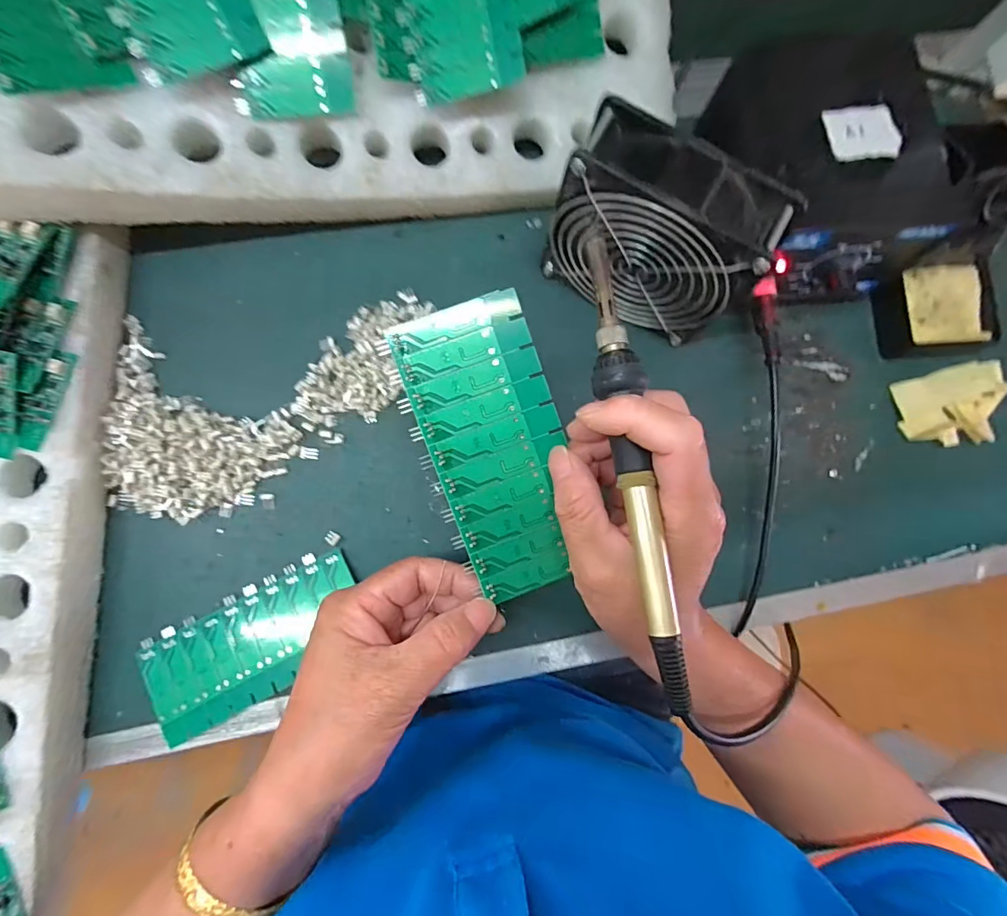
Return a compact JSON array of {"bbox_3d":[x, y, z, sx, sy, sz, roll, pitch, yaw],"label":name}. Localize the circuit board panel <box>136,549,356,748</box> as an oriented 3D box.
[{"bbox_3d":[-0.158,0.118,0.307,0.136,0.014,0.066,-28,86,-7],"label":"circuit board panel"}]

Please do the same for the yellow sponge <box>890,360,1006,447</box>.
[{"bbox_3d":[0.327,-0.037,0.347,0.070,0.018,0.056,-13,85,-6],"label":"yellow sponge"}]

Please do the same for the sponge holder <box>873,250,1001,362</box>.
[{"bbox_3d":[0.315,-0.109,0.351,0.078,0.026,0.061,-8,84,-5],"label":"sponge holder"}]

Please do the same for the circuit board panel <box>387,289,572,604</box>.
[{"bbox_3d":[-0.004,-0.003,0.227,0.062,0.004,0.136,-13,97,-6],"label":"circuit board panel"}]

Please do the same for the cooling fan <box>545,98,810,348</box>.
[{"bbox_3d":[0.088,-0.131,0.295,0.113,0.117,0.053,22,83,-2],"label":"cooling fan"}]

